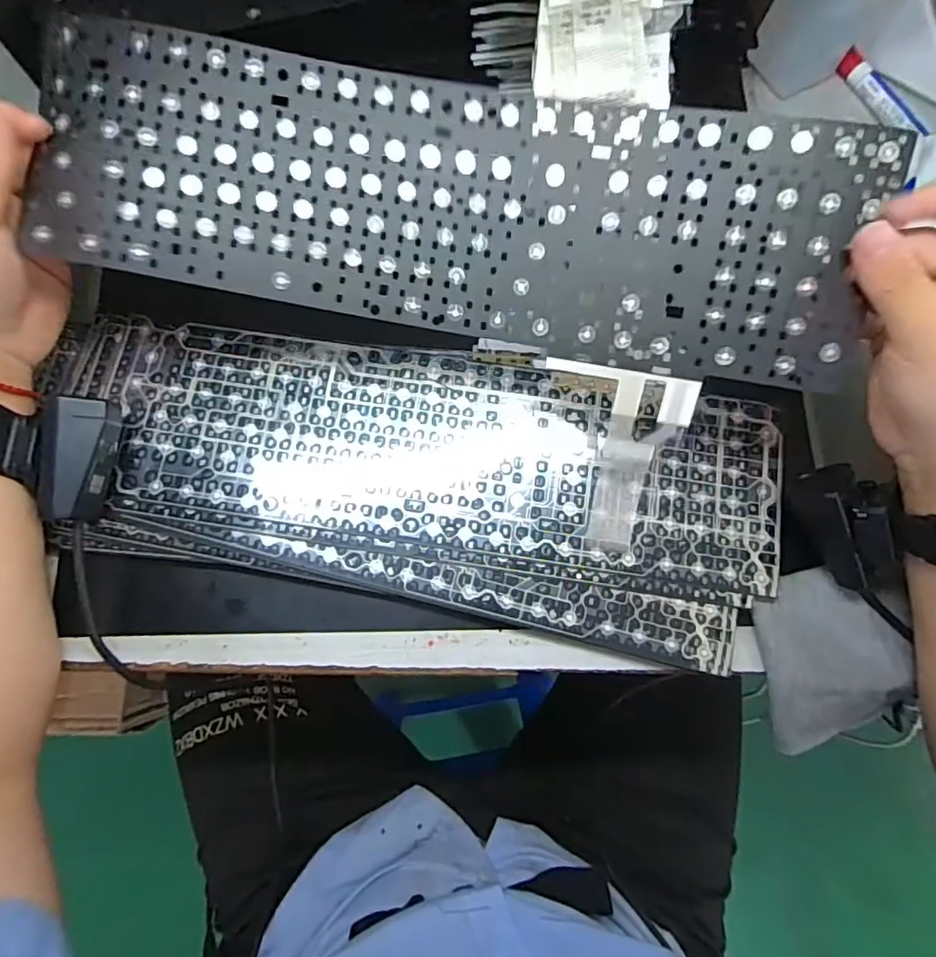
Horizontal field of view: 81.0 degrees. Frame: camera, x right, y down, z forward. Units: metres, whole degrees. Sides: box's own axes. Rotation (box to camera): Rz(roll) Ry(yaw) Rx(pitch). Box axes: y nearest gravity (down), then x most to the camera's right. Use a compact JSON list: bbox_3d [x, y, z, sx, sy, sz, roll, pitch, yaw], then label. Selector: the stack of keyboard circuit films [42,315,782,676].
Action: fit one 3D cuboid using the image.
[{"bbox_3d":[-0.036,-0.007,0.339,0.443,0.017,0.163,11,80,1],"label":"stack of keyboard circuit films"}]

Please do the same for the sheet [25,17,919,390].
[{"bbox_3d":[-0.009,-0.140,0.282,0.408,0.025,0.120,11,99,3],"label":"sheet"}]

